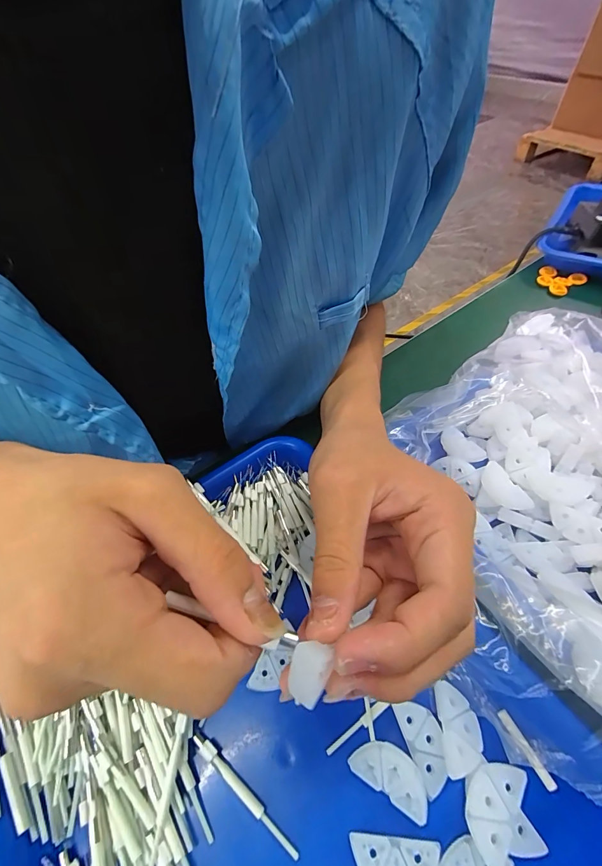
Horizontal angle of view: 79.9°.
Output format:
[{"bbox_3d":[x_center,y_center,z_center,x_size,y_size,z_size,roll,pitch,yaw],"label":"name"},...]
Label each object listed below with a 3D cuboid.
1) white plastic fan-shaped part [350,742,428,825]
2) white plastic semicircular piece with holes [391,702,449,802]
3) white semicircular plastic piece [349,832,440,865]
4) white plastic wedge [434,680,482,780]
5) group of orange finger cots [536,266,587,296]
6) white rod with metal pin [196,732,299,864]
[{"bbox_3d":[0.045,0.168,0.177,0.038,0.006,0.019,25,59,22],"label":"white plastic fan-shaped part"},{"bbox_3d":[0.064,0.160,0.185,0.018,0.008,0.036,-16,53,-8],"label":"white plastic semicircular piece with holes"},{"bbox_3d":[0.042,0.194,0.159,0.038,0.004,0.019,1,53,5],"label":"white semicircular plastic piece"},{"bbox_3d":[0.082,0.151,0.184,0.019,0.005,0.037,0,53,4],"label":"white plastic wedge"},{"bbox_3d":[0.321,-0.193,0.450,0.051,0.009,0.050,-2,53,3],"label":"group of orange finger cots"},{"bbox_3d":[-0.030,0.181,0.180,0.068,0.004,0.006,32,61,25],"label":"white rod with metal pin"}]

